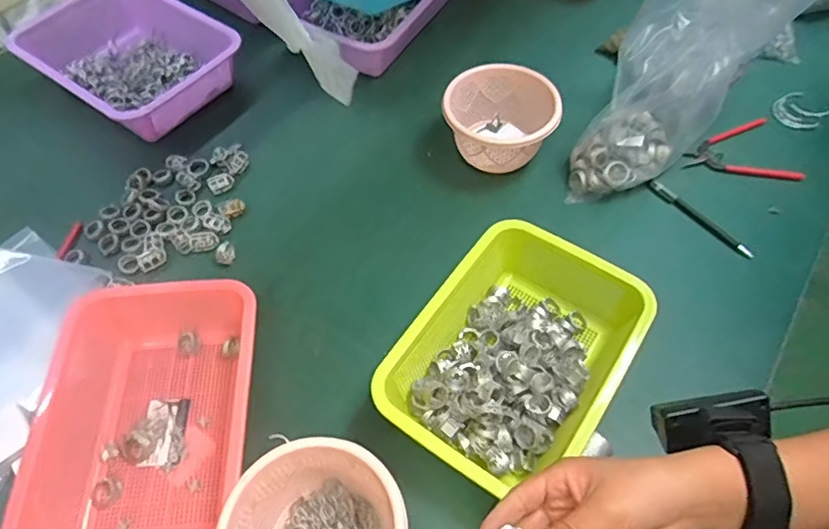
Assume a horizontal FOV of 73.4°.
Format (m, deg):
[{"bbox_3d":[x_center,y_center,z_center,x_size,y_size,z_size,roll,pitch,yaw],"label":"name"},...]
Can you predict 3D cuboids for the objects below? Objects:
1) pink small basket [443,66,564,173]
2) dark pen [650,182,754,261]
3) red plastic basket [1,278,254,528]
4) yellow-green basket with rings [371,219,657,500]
[{"bbox_3d":[0.113,-0.191,0.750,0.144,0.088,0.135,0,57,1],"label":"pink small basket"},{"bbox_3d":[0.363,-0.059,0.706,0.015,0.013,0.148,-36,64,-20],"label":"dark pen"},{"bbox_3d":[-0.263,0.153,0.554,0.204,0.078,0.268,-5,57,-3],"label":"red plastic basket"},{"bbox_3d":[0.099,0.096,0.578,0.199,0.080,0.262,31,63,19],"label":"yellow-green basket with rings"}]

